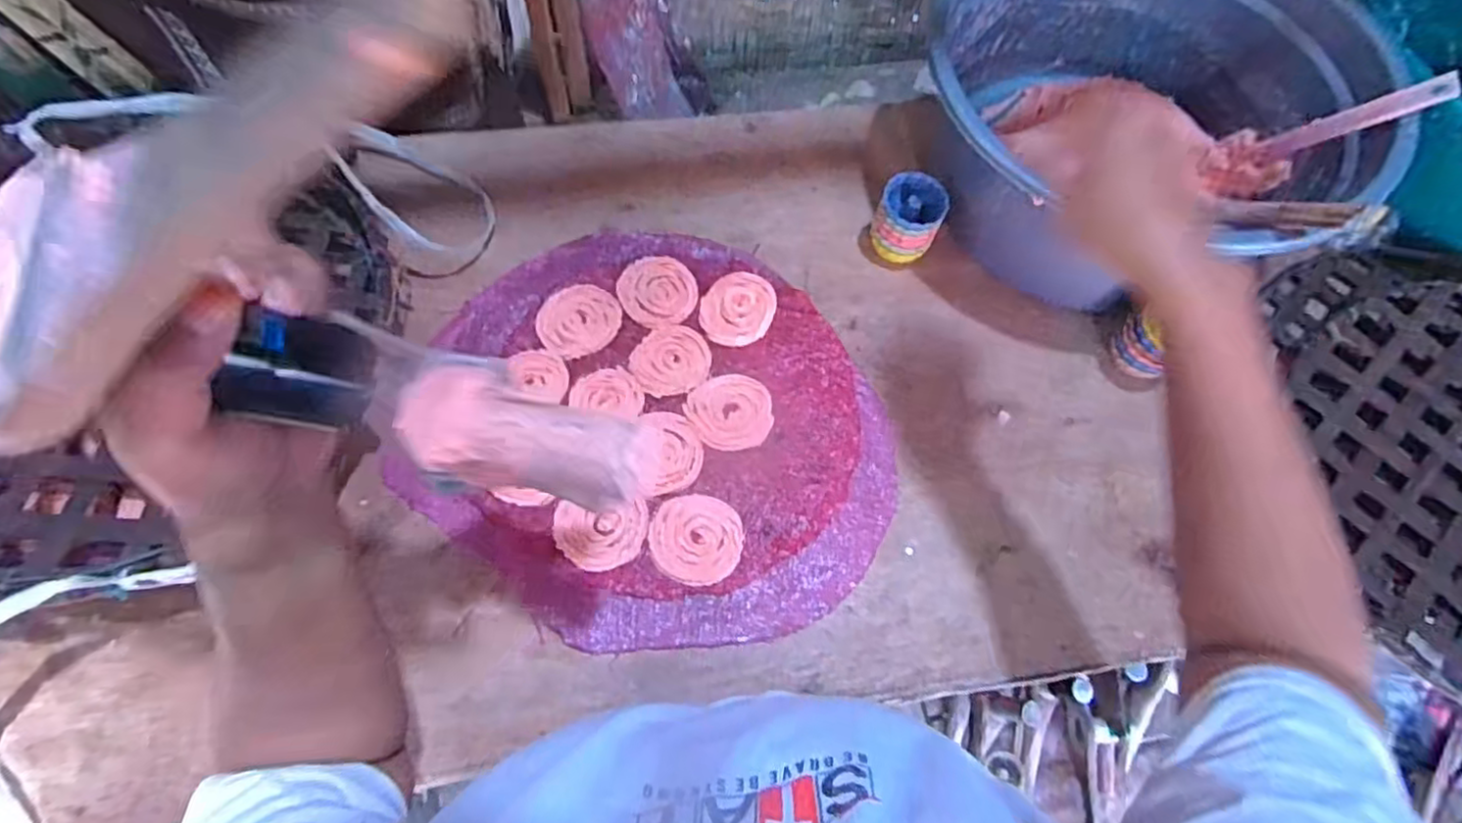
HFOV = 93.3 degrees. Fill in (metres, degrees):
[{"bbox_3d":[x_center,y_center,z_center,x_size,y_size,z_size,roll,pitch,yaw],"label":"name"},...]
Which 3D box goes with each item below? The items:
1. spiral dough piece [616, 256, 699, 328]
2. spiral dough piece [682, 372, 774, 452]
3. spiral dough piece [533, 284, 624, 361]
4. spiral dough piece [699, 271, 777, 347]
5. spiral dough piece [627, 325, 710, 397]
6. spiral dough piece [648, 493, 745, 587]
[{"bbox_3d":[-0.073,-0.120,0.681,0.075,0.005,0.079,-8,66,-6],"label":"spiral dough piece"},{"bbox_3d":[0.001,0.000,0.636,0.073,0.004,0.077,1,66,-2],"label":"spiral dough piece"},{"bbox_3d":[-0.148,-0.090,0.666,0.077,0.004,0.076,1,66,-2],"label":"spiral dough piece"},{"bbox_3d":[0.007,-0.102,0.676,0.069,0.009,0.081,17,66,5],"label":"spiral dough piece"},{"bbox_3d":[-0.056,-0.049,0.655,0.068,0.005,0.074,1,66,-2],"label":"spiral dough piece"},{"bbox_3d":[-0.029,0.107,0.584,0.076,0.006,0.074,1,66,-2],"label":"spiral dough piece"}]

